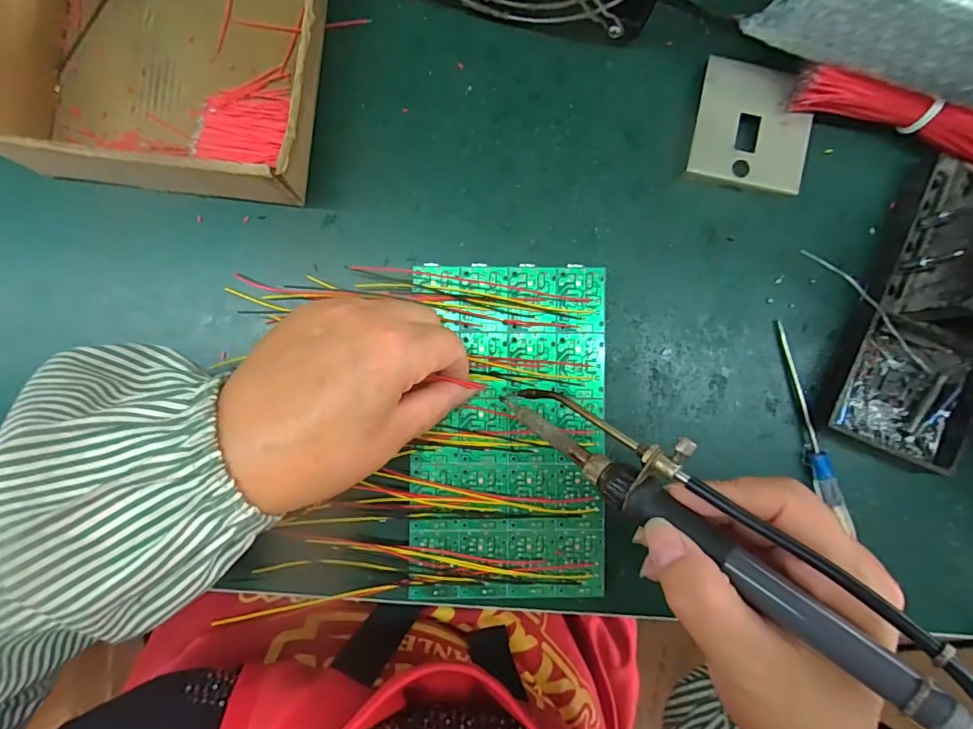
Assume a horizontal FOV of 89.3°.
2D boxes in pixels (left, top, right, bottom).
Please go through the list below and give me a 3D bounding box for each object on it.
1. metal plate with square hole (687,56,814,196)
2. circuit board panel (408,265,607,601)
[{"bbox_3d":[0.146,-0.129,0.272,0.063,0.010,0.063,0,92,-1],"label":"metal plate with square hole"},{"bbox_3d":[0.012,0.036,0.267,0.100,0.024,0.173,1,92,-1],"label":"circuit board panel"}]

